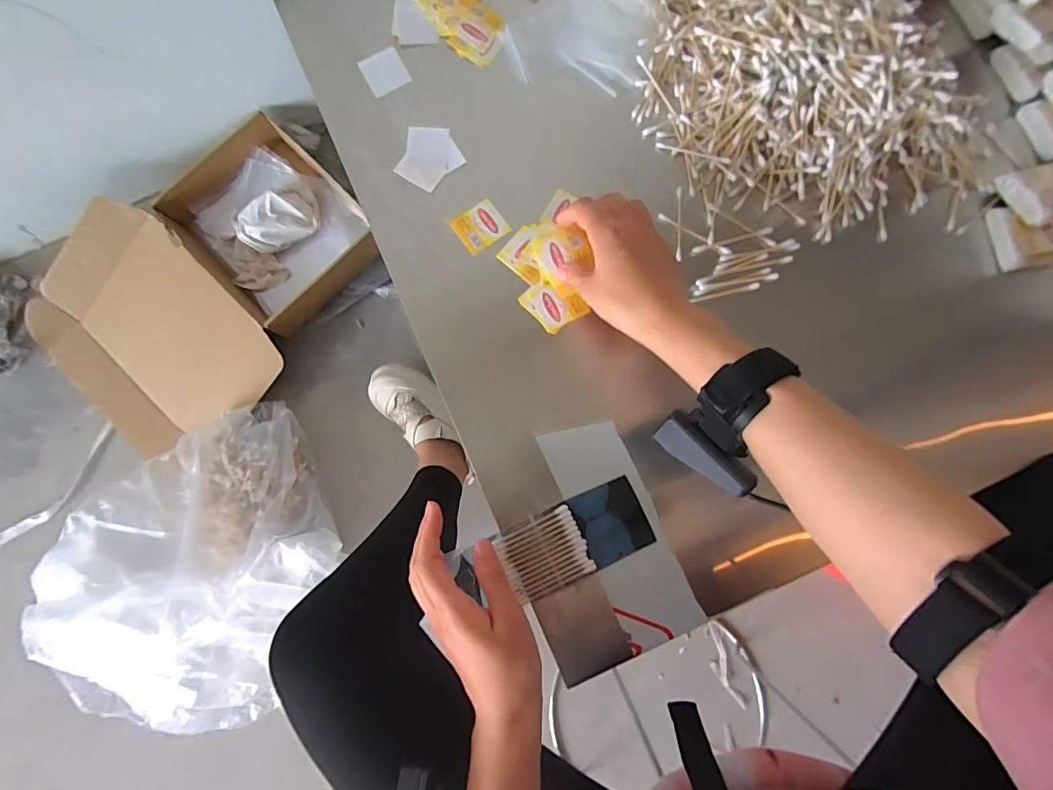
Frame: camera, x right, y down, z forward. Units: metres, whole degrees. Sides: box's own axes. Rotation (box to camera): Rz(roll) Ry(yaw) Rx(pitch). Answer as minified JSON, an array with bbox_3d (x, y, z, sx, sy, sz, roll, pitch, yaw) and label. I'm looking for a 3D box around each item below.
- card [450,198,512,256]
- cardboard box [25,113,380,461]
[{"bbox_3d":[-0.042,-0.155,0.443,0.043,0.004,0.038,-35,84,-4],"label":"card"},{"bbox_3d":[-0.594,-0.208,0.887,0.430,0.134,0.633,34,82,5],"label":"cardboard box"}]

